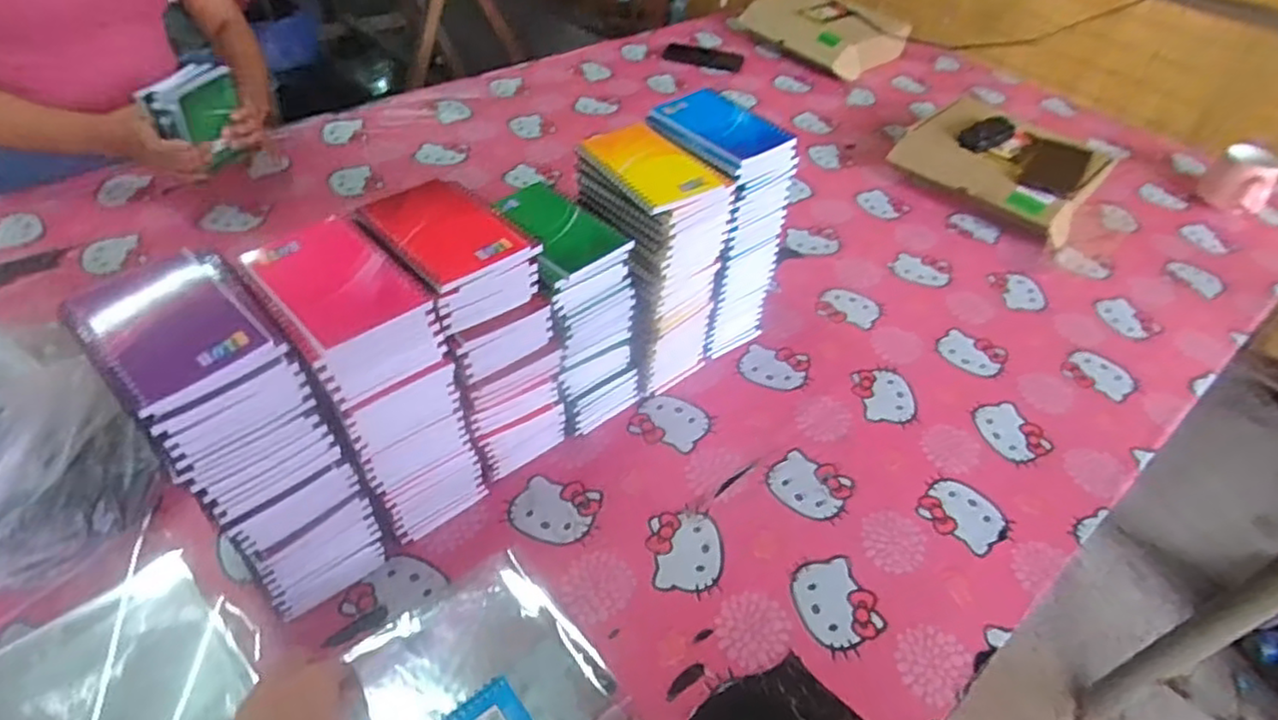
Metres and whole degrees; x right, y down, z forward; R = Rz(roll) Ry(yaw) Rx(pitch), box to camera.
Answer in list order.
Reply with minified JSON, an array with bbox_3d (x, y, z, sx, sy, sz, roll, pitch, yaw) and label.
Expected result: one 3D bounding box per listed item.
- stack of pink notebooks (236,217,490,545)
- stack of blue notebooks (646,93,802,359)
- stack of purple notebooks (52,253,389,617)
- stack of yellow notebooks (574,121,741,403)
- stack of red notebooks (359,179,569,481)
[{"bbox_3d":[-0.221,0.031,0.585,0.101,0.260,0.128,-31,55,-30],"label":"stack of pink notebooks"},{"bbox_3d":[0.081,-0.148,0.798,0.106,0.269,0.141,-30,54,-30],"label":"stack of blue notebooks"},{"bbox_3d":[-0.298,0.070,0.532,0.141,0.283,0.098,37,53,27],"label":"stack of purple notebooks"},{"bbox_3d":[0.009,-0.098,0.741,0.108,0.268,0.124,-33,56,-32],"label":"stack of yellow notebooks"},{"bbox_3d":[-0.153,-0.012,0.632,0.125,0.260,0.105,37,53,28],"label":"stack of red notebooks"}]

